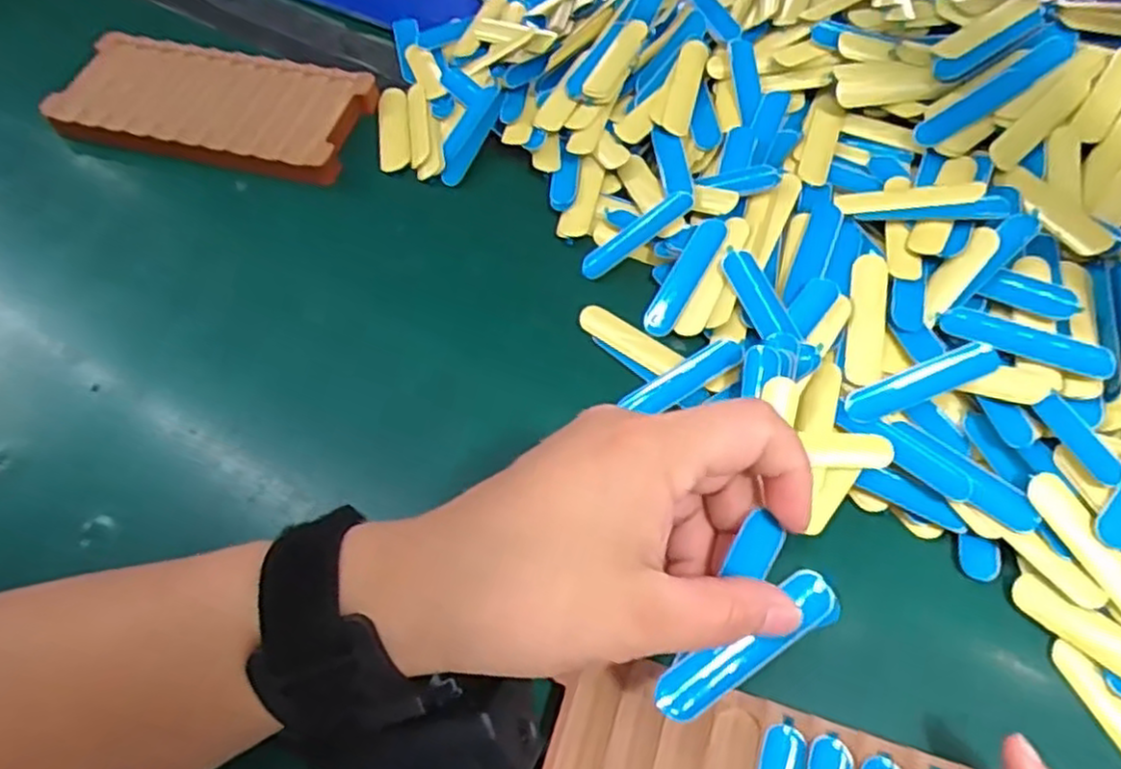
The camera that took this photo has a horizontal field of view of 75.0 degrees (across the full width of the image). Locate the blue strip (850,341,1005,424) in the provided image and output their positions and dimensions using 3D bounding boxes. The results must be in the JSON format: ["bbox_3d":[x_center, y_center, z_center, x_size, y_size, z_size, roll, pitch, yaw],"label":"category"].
[{"bbox_3d":[0.148,0.000,0.300,0.062,0.006,0.015,-23,59,5],"label":"blue strip"}]

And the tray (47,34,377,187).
[{"bbox_3d":[-0.196,-0.159,0.414,0.176,0.018,0.084,15,61,12],"label":"tray"}]

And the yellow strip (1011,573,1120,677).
[{"bbox_3d":[0.193,0.090,0.258,0.062,0.004,0.016,35,82,29],"label":"yellow strip"}]

